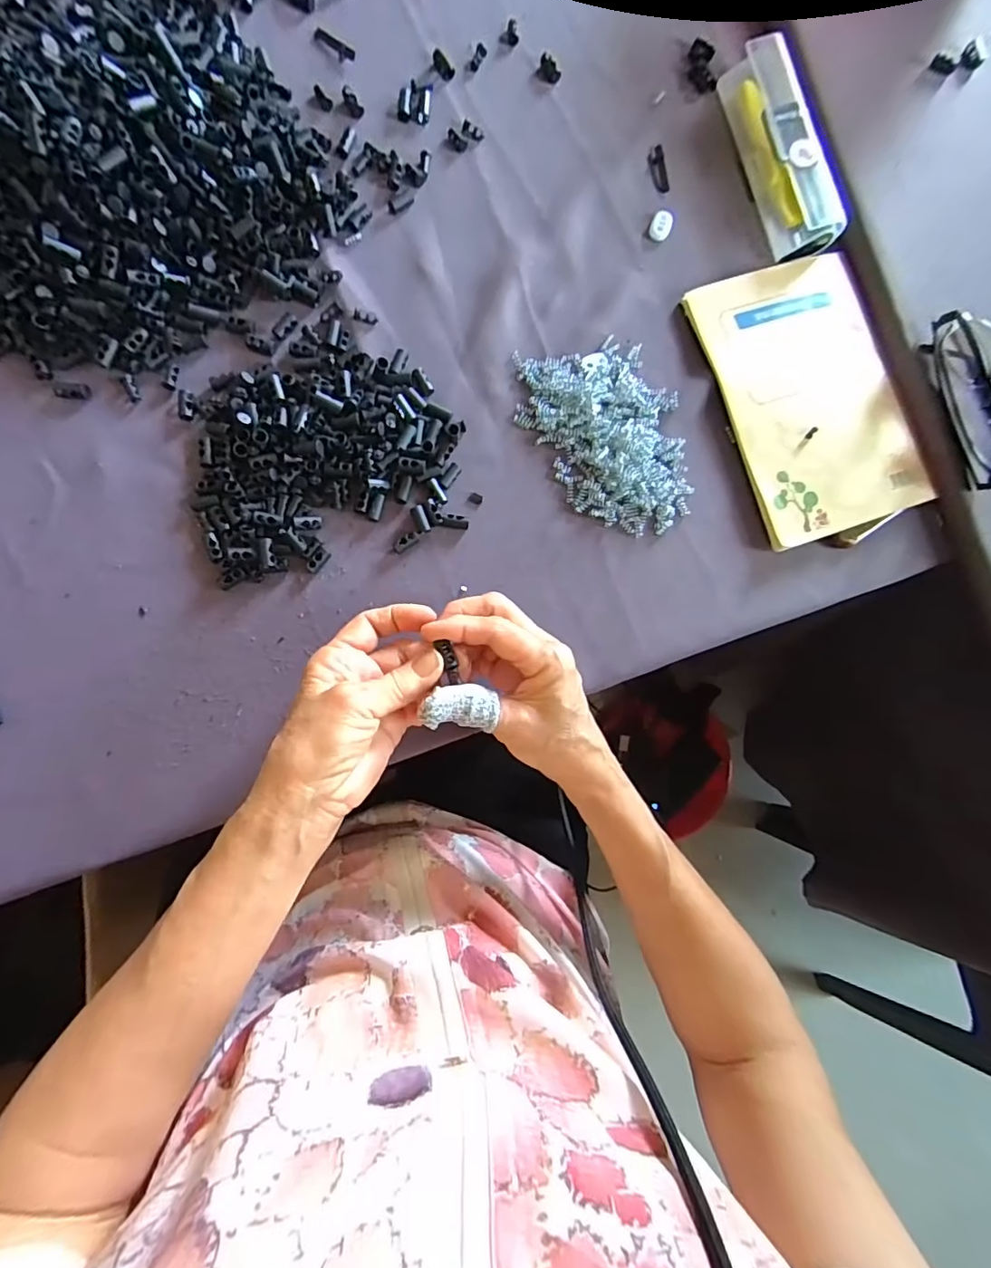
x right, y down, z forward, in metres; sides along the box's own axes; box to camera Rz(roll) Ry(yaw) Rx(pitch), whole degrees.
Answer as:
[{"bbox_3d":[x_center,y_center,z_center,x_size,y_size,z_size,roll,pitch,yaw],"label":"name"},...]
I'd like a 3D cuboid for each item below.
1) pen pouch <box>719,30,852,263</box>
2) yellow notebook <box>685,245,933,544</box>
[{"bbox_3d":[0.218,-0.371,0.393,0.044,0.027,0.157,-19,87,-7],"label":"pen pouch"},{"bbox_3d":[0.243,-0.181,0.388,0.146,0.006,0.205,-18,86,-7],"label":"yellow notebook"}]

